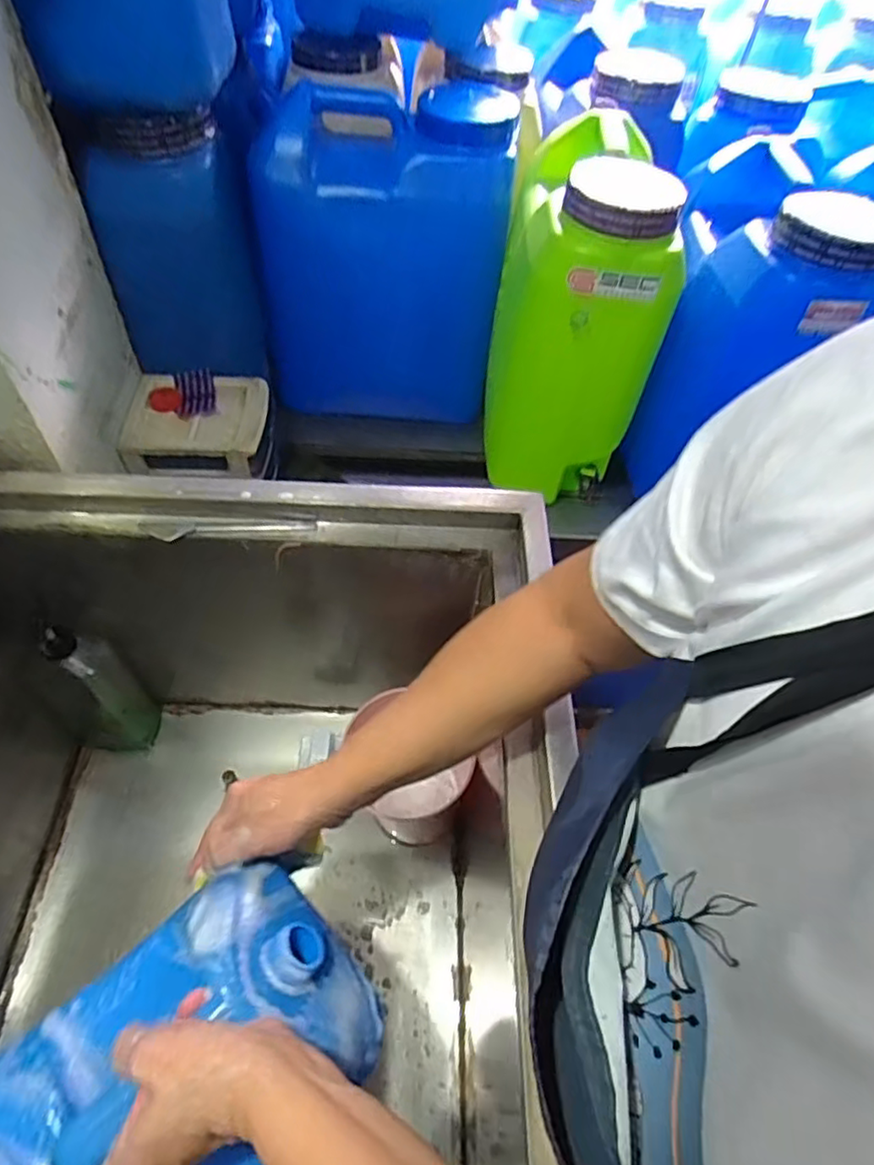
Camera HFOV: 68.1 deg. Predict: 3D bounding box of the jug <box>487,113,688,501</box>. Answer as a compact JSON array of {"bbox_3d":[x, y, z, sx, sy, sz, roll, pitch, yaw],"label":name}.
[{"bbox_3d":[0.178,-0.361,0.861,0.190,0.389,0.315,6,54,-1],"label":"jug"}]

